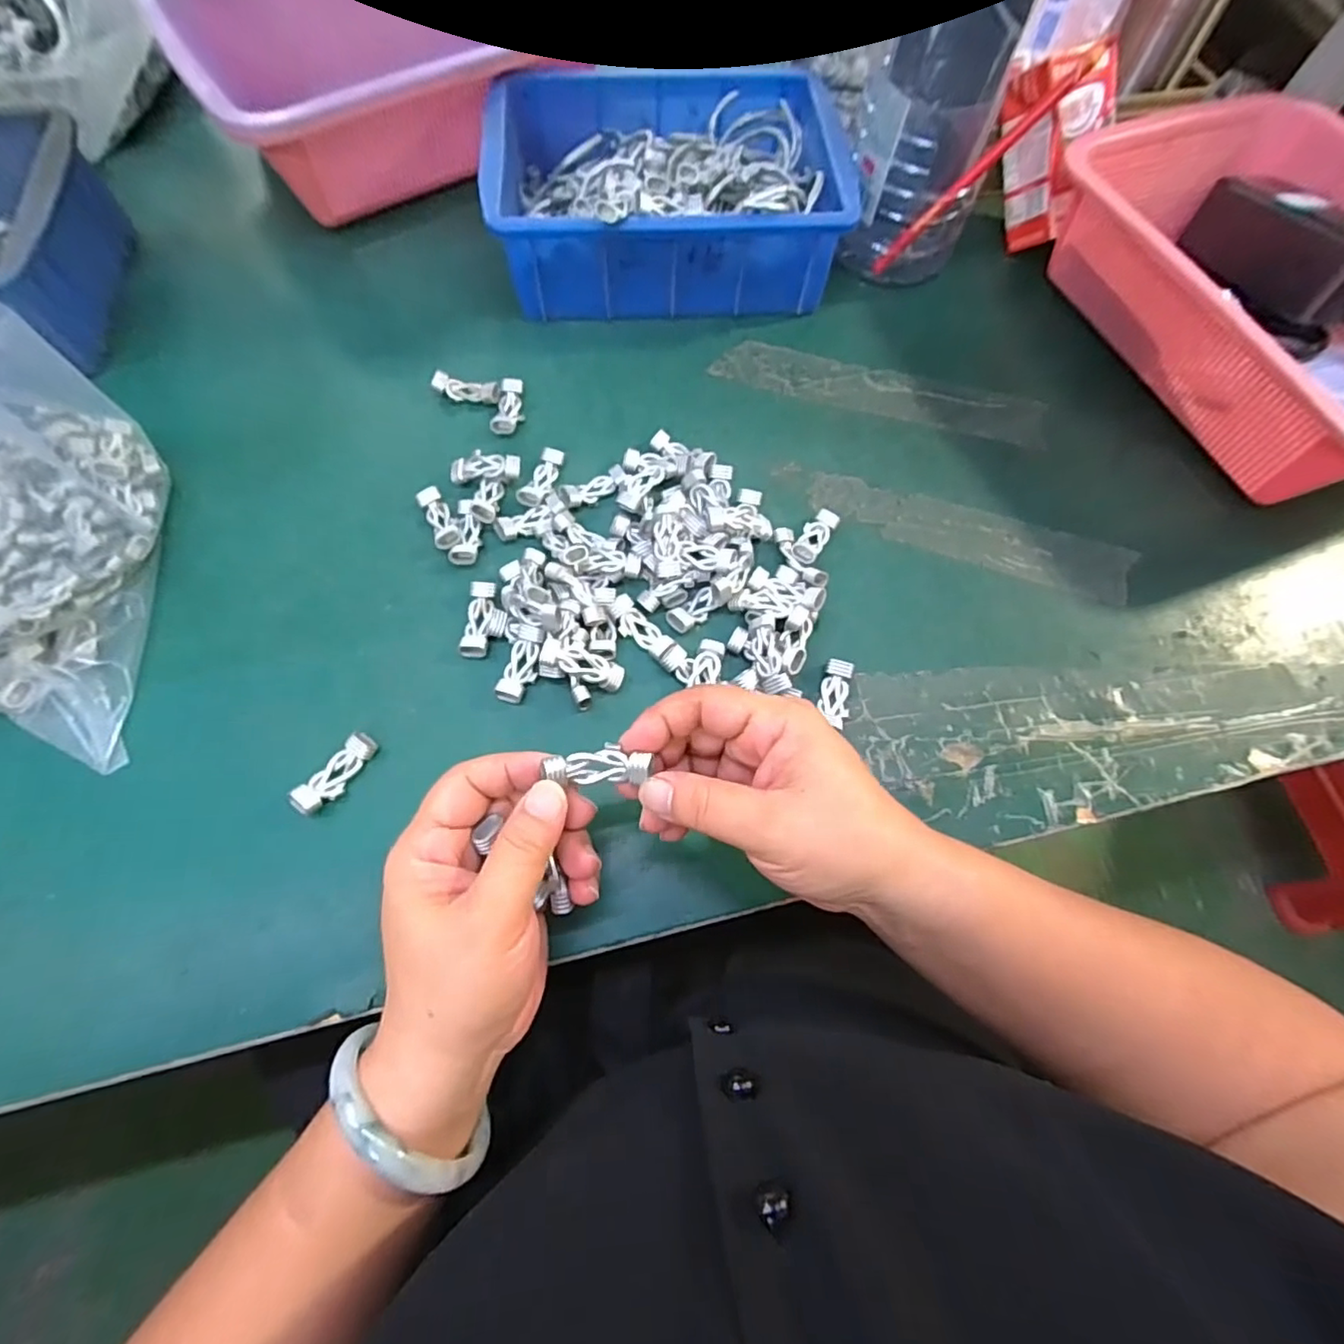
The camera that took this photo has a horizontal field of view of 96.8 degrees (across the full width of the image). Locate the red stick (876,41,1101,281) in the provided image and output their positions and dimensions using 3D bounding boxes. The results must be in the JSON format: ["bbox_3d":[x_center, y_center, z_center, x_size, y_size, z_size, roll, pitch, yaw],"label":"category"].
[{"bbox_3d":[0.207,-0.341,0.408,0.011,0.155,0.013,9,59,-43],"label":"red stick"}]

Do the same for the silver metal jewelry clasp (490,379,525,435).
[{"bbox_3d":[-0.109,-0.177,0.401,0.019,0.009,0.042,6,67,0],"label":"silver metal jewelry clasp"}]

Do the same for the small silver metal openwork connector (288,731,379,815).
[{"bbox_3d":[-0.169,0.051,0.301,0.016,0.016,0.045,34,70,12],"label":"small silver metal openwork connector"}]

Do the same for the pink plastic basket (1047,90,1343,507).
[{"bbox_3d":[0.416,-0.246,0.408,0.212,0.091,0.293,-18,69,-9],"label":"pink plastic basket"}]

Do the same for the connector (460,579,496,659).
[{"bbox_3d":[-0.109,-0.030,0.337,0.014,0.008,0.044,3,67,-1],"label":"connector"}]

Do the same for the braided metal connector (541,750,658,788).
[{"bbox_3d":[-0.029,0.039,0.242,0.040,0.013,0.012,-1,67,-3],"label":"braided metal connector"}]

